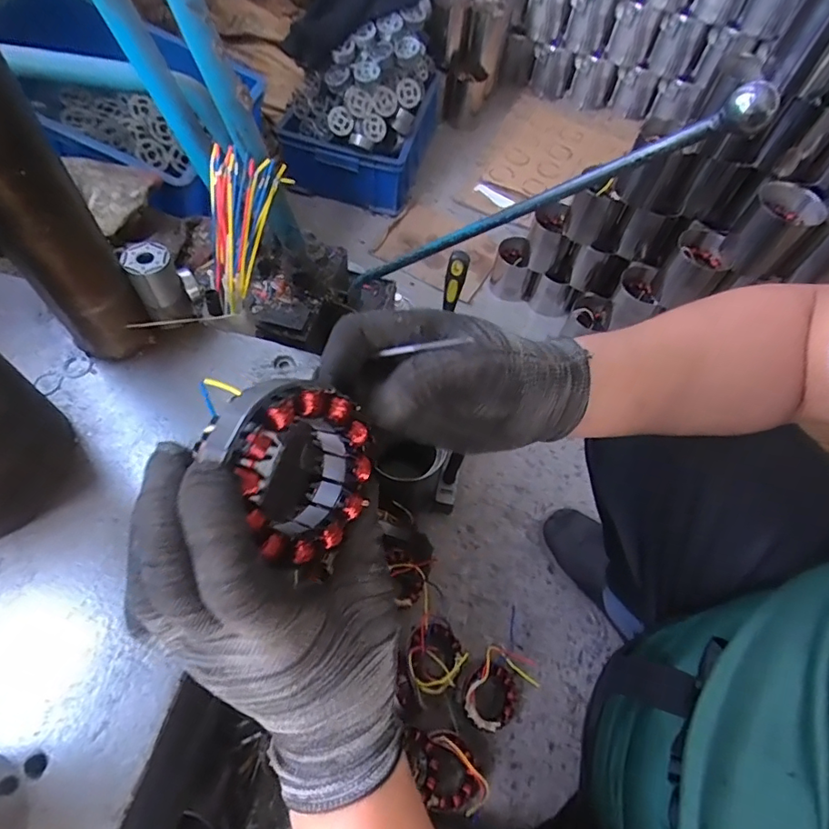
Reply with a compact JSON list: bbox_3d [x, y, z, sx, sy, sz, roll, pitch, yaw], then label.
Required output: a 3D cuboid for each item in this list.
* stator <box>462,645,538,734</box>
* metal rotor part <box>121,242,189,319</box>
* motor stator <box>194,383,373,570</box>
[{"bbox_3d":[0.116,0.377,0.713,0.079,0.068,0.116,36,64,15],"label":"stator"},{"bbox_3d":[-0.227,-0.118,0.457,0.035,0.057,0.038,-25,65,-17],"label":"metal rotor part"},{"bbox_3d":[-0.057,0.022,0.247,0.031,0.084,0.074,8,35,36],"label":"motor stator"}]

